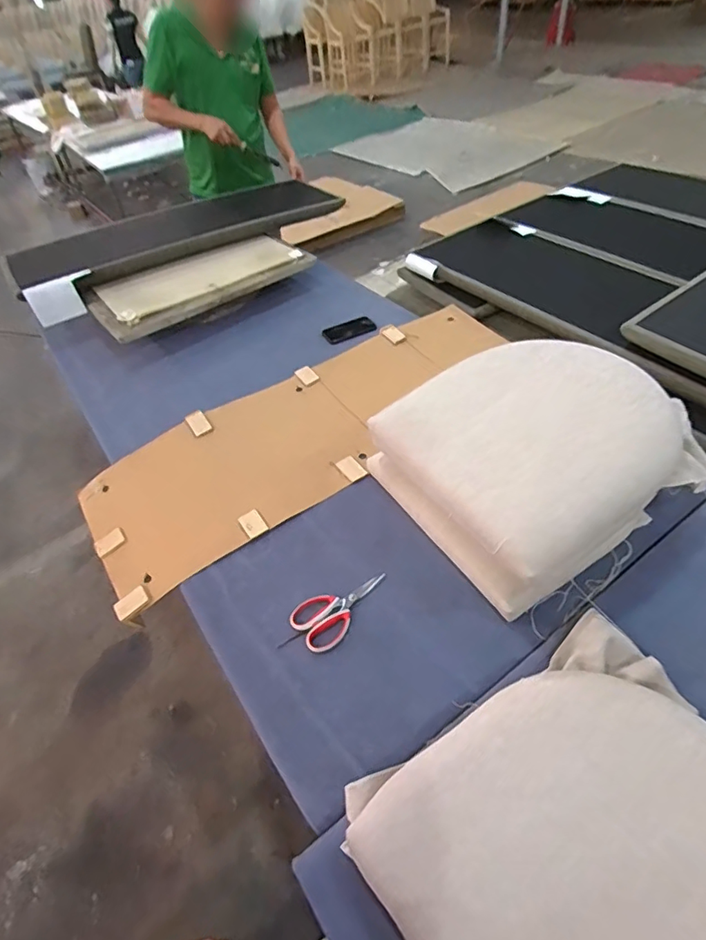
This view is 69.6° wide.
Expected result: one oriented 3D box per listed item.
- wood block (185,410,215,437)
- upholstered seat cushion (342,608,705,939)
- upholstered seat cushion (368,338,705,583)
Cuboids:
[{"bbox_3d":[-0.387,-0.115,1.279,0.047,0.062,0.017,-33,12,-10],"label":"wood block"},{"bbox_3d":[0.312,0.460,0.619,0.503,0.079,0.484,-32,51,-22],"label":"upholstered seat cushion"},{"bbox_3d":[0.349,-0.073,0.952,0.476,0.130,0.445,-25,48,-16],"label":"upholstered seat cushion"}]

